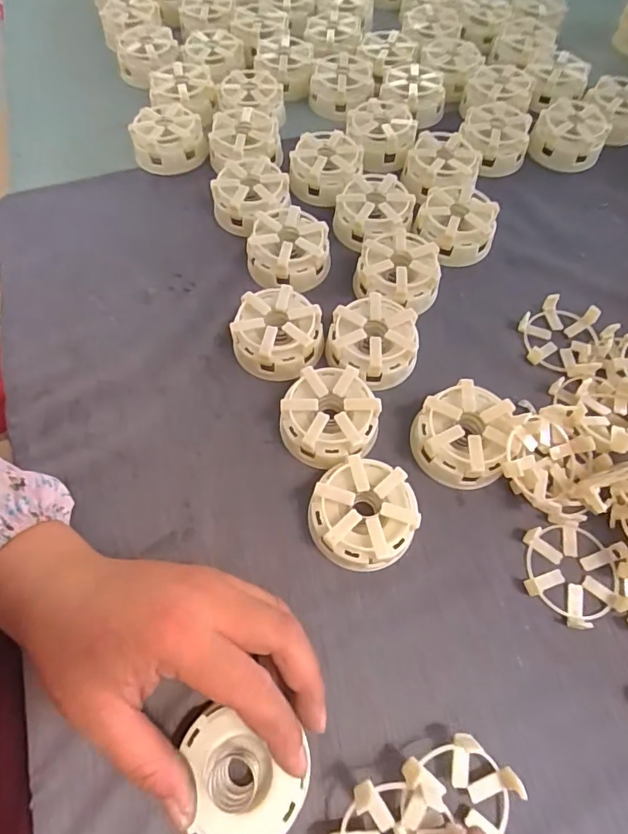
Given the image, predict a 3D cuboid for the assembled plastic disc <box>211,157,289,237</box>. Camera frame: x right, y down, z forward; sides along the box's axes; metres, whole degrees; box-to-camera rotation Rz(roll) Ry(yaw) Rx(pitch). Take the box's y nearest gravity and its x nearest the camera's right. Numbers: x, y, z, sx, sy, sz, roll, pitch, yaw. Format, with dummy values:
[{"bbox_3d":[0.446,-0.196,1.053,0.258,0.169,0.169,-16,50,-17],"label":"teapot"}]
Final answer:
[{"bbox_3d":[-0.053,-0.189,0.420,0.059,0.028,0.061,0,64,0],"label":"assembled plastic disc"}]

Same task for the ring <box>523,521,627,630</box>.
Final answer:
[{"bbox_3d":[0.159,0.094,0.296,0.057,0.009,0.061,0,64,0],"label":"ring"}]

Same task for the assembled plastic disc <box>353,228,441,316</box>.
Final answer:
[{"bbox_3d":[0.065,-0.113,0.386,0.063,0.033,0.064,0,64,0],"label":"assembled plastic disc"}]

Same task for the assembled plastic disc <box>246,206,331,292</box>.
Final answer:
[{"bbox_3d":[-0.021,-0.130,0.392,0.065,0.032,0.066,0,64,0],"label":"assembled plastic disc"}]

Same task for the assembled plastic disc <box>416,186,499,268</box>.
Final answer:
[{"bbox_3d":[0.117,-0.159,0.408,0.058,0.034,0.060,0,64,0],"label":"assembled plastic disc"}]

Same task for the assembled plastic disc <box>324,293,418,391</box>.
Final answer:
[{"bbox_3d":[0.043,-0.053,0.356,0.066,0.031,0.060,0,64,0],"label":"assembled plastic disc"}]

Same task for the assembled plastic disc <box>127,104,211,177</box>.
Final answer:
[{"bbox_3d":[-0.135,-0.258,0.456,0.065,0.036,0.064,0,64,0],"label":"assembled plastic disc"}]

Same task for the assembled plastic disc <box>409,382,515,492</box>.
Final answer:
[{"bbox_3d":[0.096,0.012,0.323,0.058,0.031,0.060,0,64,0],"label":"assembled plastic disc"}]

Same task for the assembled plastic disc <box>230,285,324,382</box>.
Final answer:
[{"bbox_3d":[-0.025,-0.061,0.358,0.062,0.030,0.066,0,64,0],"label":"assembled plastic disc"}]

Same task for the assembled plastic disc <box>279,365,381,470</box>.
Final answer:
[{"bbox_3d":[0.011,0.000,0.329,0.063,0.031,0.064,0,64,0],"label":"assembled plastic disc"}]

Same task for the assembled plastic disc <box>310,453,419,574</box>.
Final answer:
[{"bbox_3d":[0.031,0.059,0.300,0.061,0.029,0.063,0,64,0],"label":"assembled plastic disc"}]

